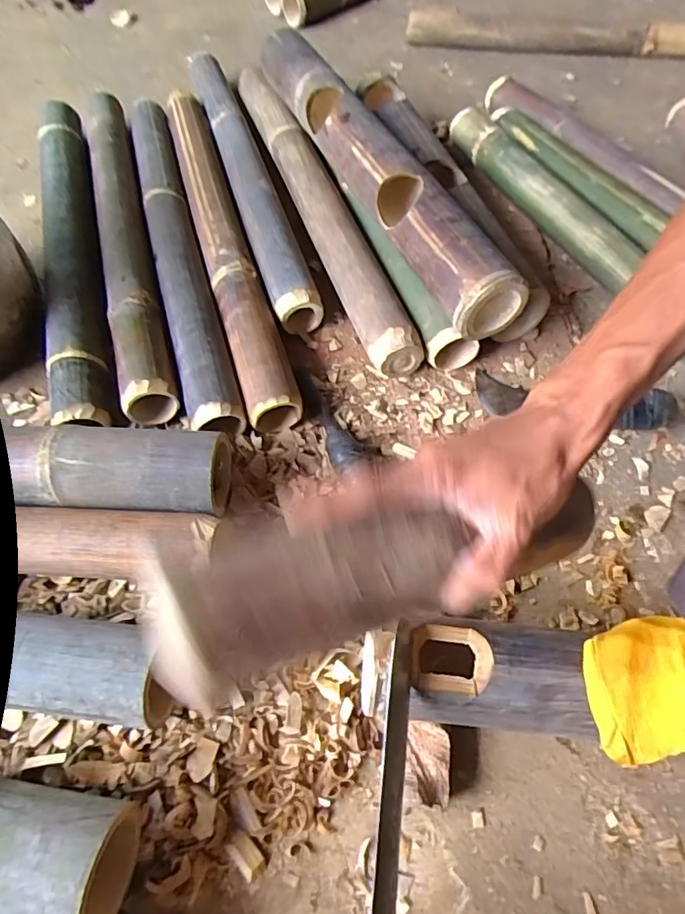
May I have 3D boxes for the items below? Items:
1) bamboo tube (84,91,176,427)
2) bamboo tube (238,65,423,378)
[{"bbox_3d":[-0.299,-0.321,0.704,0.064,0.046,0.650,-15,63,-8],"label":"bamboo tube"},{"bbox_3d":[-0.036,-0.370,0.732,0.074,0.063,0.641,-17,63,-8],"label":"bamboo tube"}]

